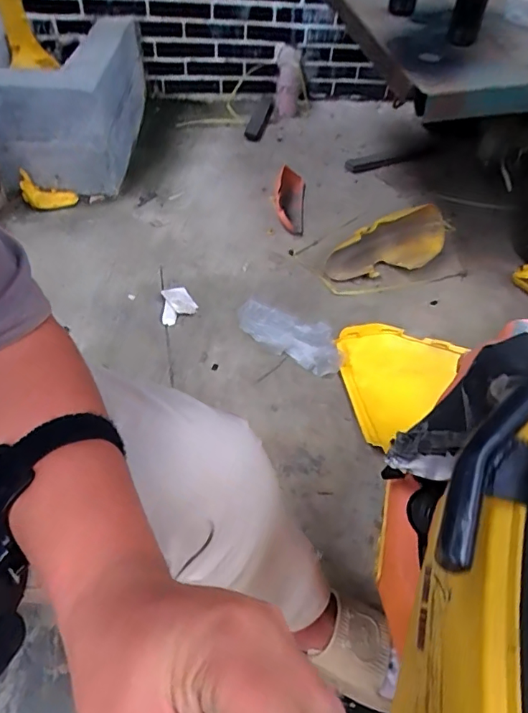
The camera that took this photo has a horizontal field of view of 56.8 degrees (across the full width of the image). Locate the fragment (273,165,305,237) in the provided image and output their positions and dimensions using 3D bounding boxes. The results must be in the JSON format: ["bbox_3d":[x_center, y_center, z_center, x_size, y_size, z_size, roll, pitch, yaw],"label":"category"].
[{"bbox_3d":[0.077,-0.493,1.504,0.095,0.050,0.350,5,47,0],"label":"fragment"}]

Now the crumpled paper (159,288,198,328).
[{"bbox_3d":[-0.211,-0.125,1.218,0.087,0.044,0.112,-4,48,-8],"label":"crumpled paper"}]

